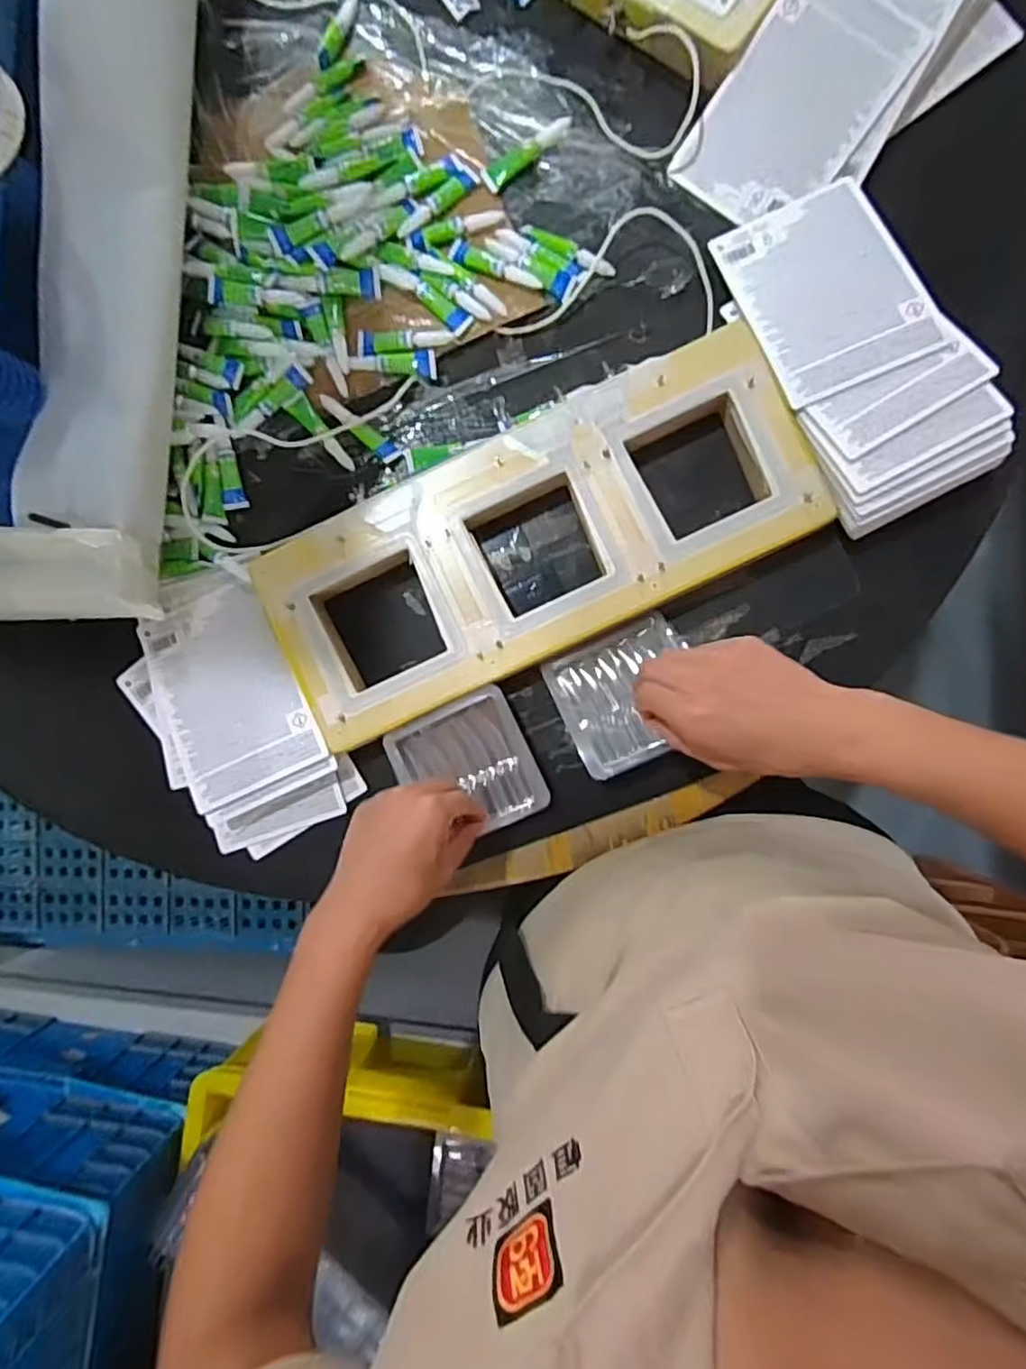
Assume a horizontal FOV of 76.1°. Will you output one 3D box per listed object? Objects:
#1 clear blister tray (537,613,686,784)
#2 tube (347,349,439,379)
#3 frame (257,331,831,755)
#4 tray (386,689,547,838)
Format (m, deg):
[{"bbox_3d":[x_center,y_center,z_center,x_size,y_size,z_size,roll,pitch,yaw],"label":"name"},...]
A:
[{"bbox_3d":[0.089,0.008,0.502,0.107,0.025,0.097,-24,87,3],"label":"clear blister tray"},{"bbox_3d":[-0.099,-0.262,0.539,0.072,0.008,0.022,-3,105,3],"label":"tube"},{"bbox_3d":[0.018,-0.111,0.520,0.422,0.040,0.168,-26,87,3],"label":"frame"},{"bbox_3d":[-0.036,0.066,0.515,0.102,0.009,0.103,-25,87,3],"label":"tray"}]

